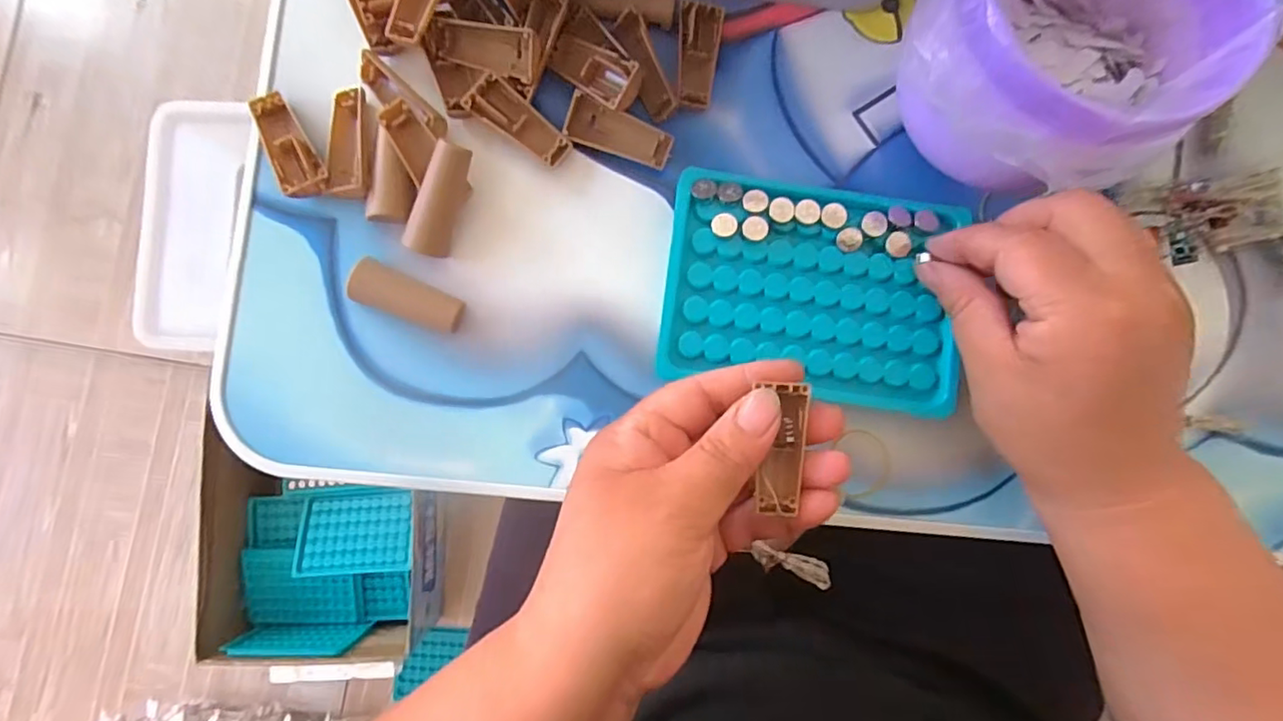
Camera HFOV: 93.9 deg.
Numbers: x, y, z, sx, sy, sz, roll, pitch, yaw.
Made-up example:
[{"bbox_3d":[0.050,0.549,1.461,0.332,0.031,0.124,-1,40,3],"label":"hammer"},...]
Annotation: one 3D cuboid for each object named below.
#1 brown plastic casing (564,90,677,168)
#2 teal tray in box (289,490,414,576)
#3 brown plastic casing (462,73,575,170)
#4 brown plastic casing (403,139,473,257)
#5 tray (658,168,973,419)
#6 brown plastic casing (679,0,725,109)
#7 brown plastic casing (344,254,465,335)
[{"bbox_3d":[-0.010,-0.108,0.281,0.050,0.008,0.020,19,85,0],"label":"brown plastic casing"},{"bbox_3d":[-0.339,0.207,0.714,0.123,0.011,0.092,6,72,-25],"label":"teal tray in box"},{"bbox_3d":[-0.056,-0.110,0.275,0.049,0.008,0.020,34,85,1],"label":"brown plastic casing"},{"bbox_3d":[-0.089,-0.071,0.265,0.018,0.008,0.049,22,105,-2],"label":"brown plastic casing"},{"bbox_3d":[0.076,-0.030,0.271,0.128,0.023,0.094,8,85,-1],"label":"tray"},{"bbox_3d":[0.026,-0.144,0.286,0.021,0.013,0.049,7,85,-1],"label":"brown plastic casing"},{"bbox_3d":[-0.105,-0.028,0.270,0.050,0.014,0.019,21,85,0],"label":"brown plastic casing"}]

